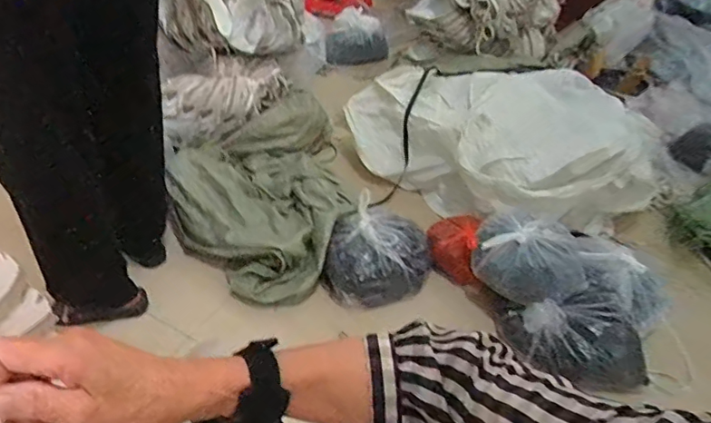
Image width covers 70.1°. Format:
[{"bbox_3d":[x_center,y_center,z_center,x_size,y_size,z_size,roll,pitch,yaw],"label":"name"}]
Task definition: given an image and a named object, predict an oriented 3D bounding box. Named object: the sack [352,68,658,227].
[{"bbox_3d":[0.417,-0.228,1.472,0.855,0.361,0.513,26,44,24],"label":"sack"}]

